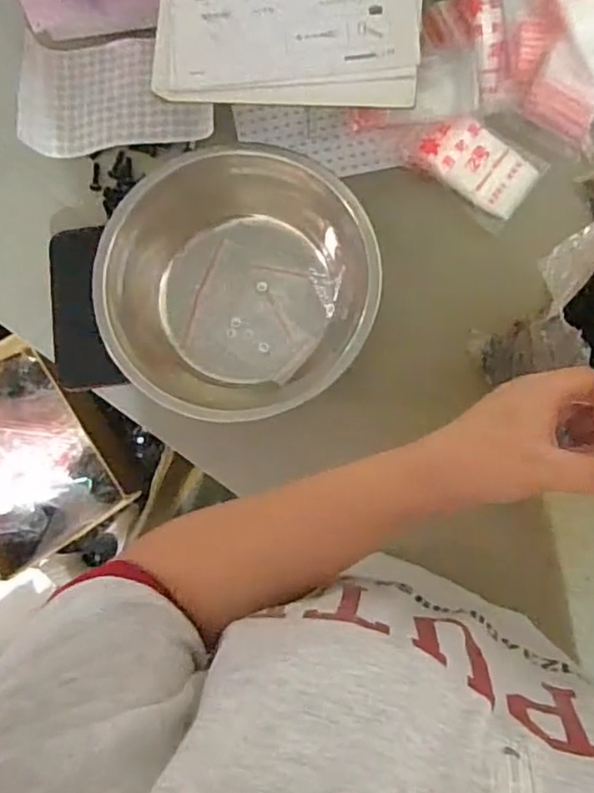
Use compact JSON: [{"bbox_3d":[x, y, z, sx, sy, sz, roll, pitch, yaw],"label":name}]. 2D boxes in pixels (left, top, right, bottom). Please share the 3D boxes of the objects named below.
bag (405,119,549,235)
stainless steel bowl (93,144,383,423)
[{"bbox_3d":[0.174,-0.229,0.609,0.117,0.017,0.085,36,86,8],"label":"bag"},{"bbox_3d":[-0.055,-0.096,0.582,0.237,0.072,0.225,-1,82,5],"label":"stainless steel bowl"}]

